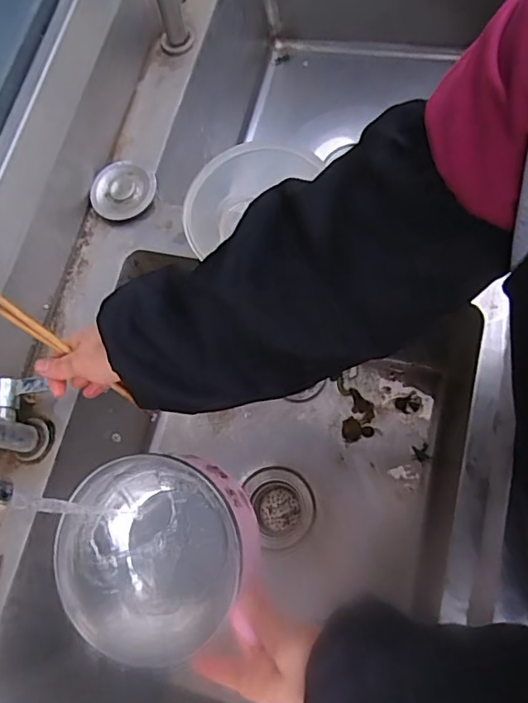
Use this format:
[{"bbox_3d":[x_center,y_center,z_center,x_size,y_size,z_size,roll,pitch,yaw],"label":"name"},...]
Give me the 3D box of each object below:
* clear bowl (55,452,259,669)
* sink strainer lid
[{"bbox_3d":[-0.086,0.175,0.474,0.176,0.075,0.176,-5,74,17],"label":"clear bowl"},{"bbox_3d":[-0.181,-0.209,0.698,0.083,0.013,0.083,-2,72,7],"label":"sink strainer lid"}]

